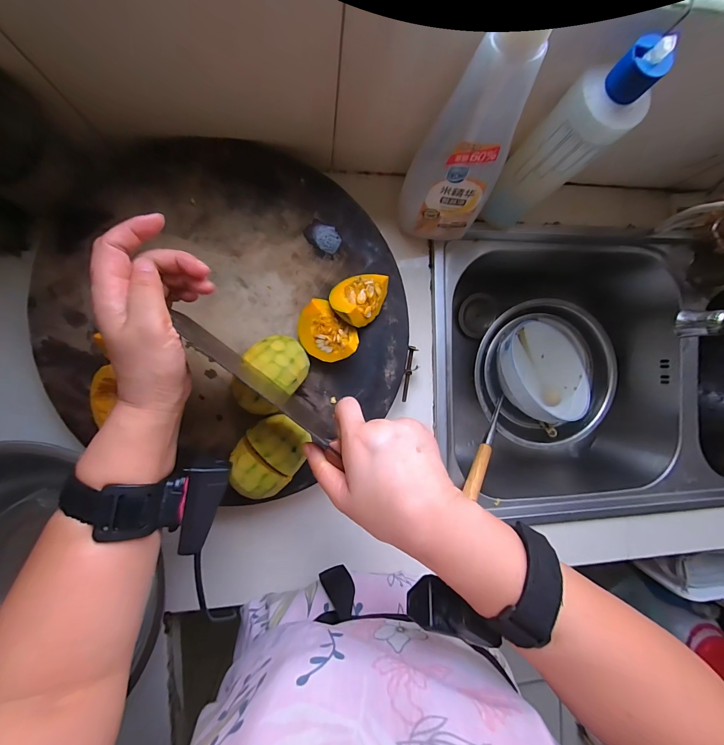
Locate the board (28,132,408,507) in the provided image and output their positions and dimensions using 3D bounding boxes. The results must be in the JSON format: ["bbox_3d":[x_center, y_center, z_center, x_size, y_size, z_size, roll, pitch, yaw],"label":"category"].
[{"bbox_3d":[-0.140,-0.067,0.364,0.393,0.040,0.350,28,88,-8],"label":"board"}]

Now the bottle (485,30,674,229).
[{"bbox_3d":[0.196,-0.223,0.353,0.058,0.232,0.067,-36,96,-6],"label":"bottle"}]

